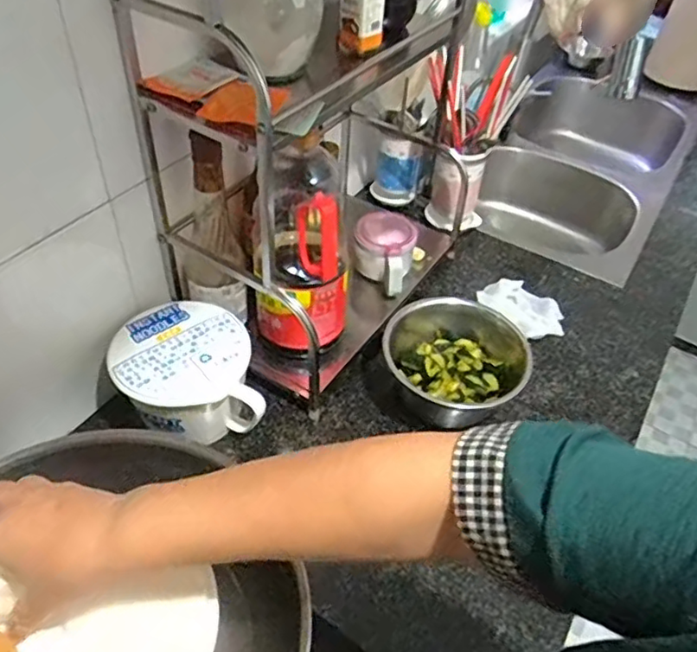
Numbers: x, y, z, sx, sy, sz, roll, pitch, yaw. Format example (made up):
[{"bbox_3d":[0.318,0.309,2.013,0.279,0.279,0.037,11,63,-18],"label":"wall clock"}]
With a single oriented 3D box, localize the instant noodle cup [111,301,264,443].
[{"bbox_3d":[-0.186,0.058,0.701,0.144,0.100,0.151,3,45,-3],"label":"instant noodle cup"}]

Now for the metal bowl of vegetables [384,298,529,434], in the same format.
[{"bbox_3d":[0.127,0.047,0.762,0.175,0.106,0.166,3,45,-3],"label":"metal bowl of vegetables"}]

